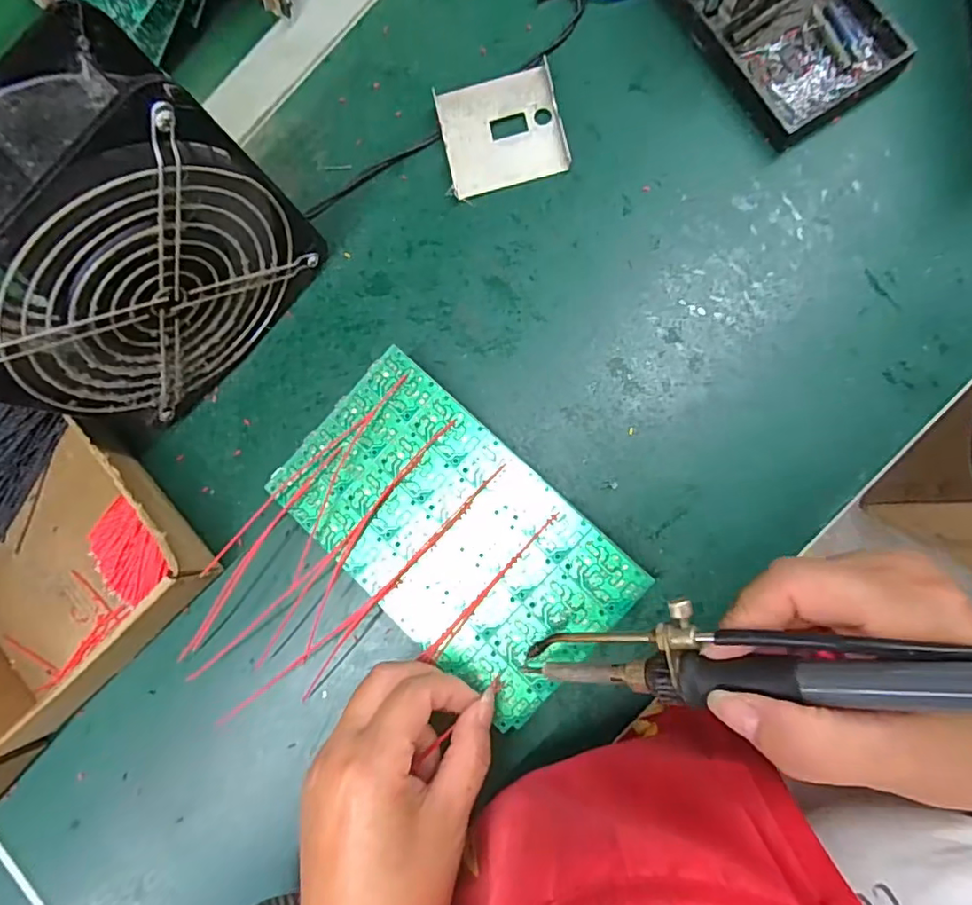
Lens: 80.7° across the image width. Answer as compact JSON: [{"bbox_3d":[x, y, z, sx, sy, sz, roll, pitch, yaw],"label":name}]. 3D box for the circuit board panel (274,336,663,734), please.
[{"bbox_3d":[-0.018,0.042,0.291,0.179,0.007,0.103,43,92,8],"label":"circuit board panel"}]

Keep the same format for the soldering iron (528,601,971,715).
[{"bbox_3d":[0.096,0.067,0.187,0.194,0.013,0.031,-14,83,40],"label":"soldering iron"}]

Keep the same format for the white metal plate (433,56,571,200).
[{"bbox_3d":[0.009,-0.188,0.335,0.068,0.007,0.066,-13,85,6],"label":"white metal plate"}]

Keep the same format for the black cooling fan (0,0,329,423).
[{"bbox_3d":[-0.170,-0.092,0.277,0.062,0.151,0.145,44,92,8],"label":"black cooling fan"}]

